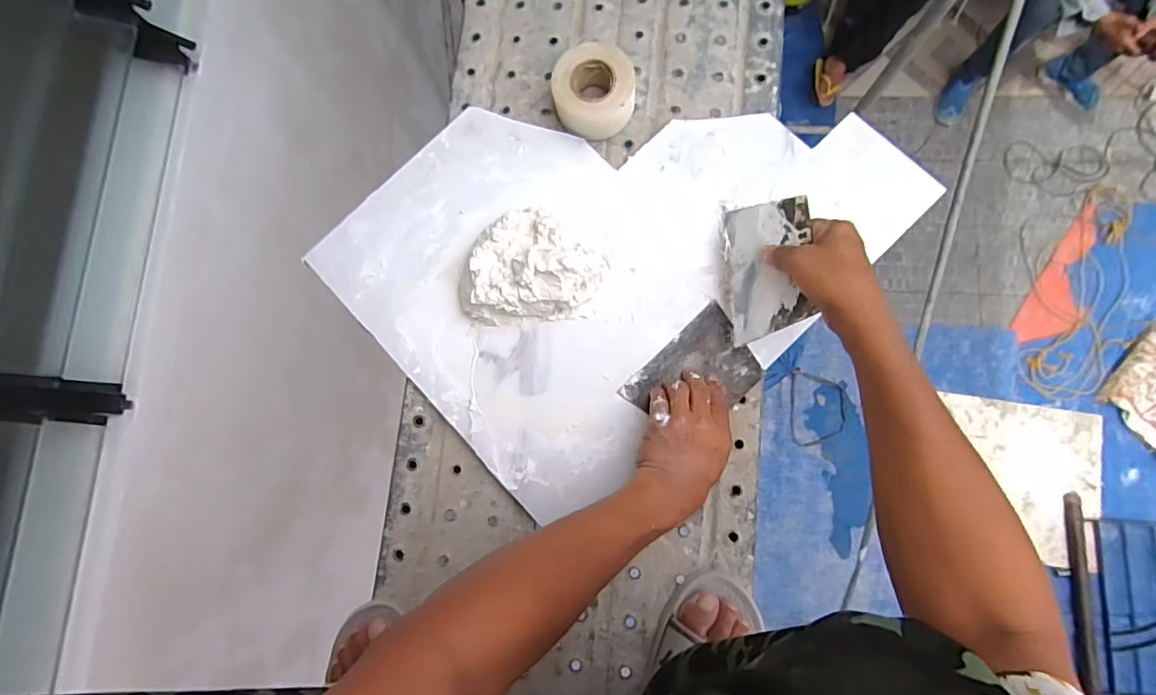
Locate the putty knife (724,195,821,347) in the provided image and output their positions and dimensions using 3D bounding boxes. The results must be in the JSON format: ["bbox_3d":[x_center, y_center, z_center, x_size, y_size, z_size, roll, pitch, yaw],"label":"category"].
[{"bbox_3d":[0.197,-0.083,0.550,0.010,0.097,0.145,6,81,-36],"label":"putty knife"}]

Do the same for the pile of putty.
[{"bbox_3d":[-0.056,-0.099,0.601,0.175,0.062,0.129,-4,81,4],"label":"pile of putty"}]

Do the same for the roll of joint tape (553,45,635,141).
[{"bbox_3d":[0.020,-0.316,0.647,0.098,0.046,0.104,-1,81,4],"label":"roll of joint tape"}]

